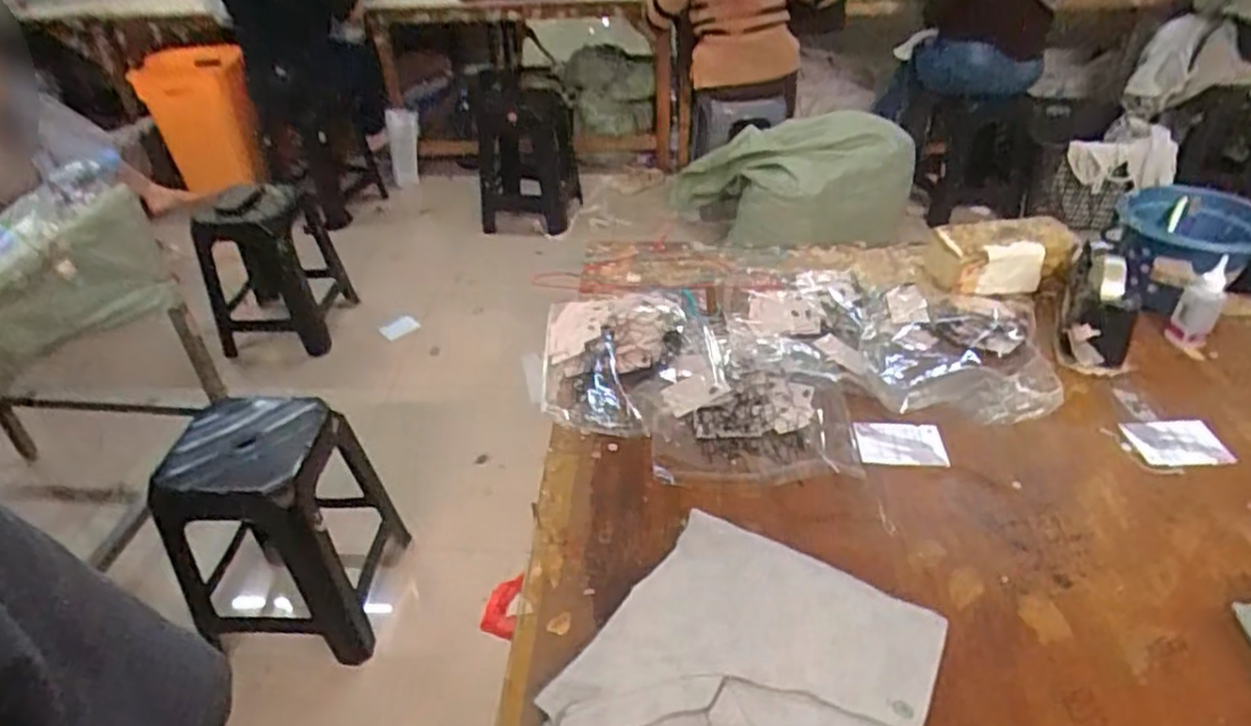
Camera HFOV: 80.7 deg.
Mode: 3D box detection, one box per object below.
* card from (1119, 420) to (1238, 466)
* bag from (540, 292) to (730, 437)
[{"bbox_3d":[0.657,0.094,0.877,0.094,0.009,0.072,-5,44,7],"label":"card"},{"bbox_3d":[0.007,-0.008,1.020,0.239,0.044,0.297,-4,37,-1],"label":"bag"}]

